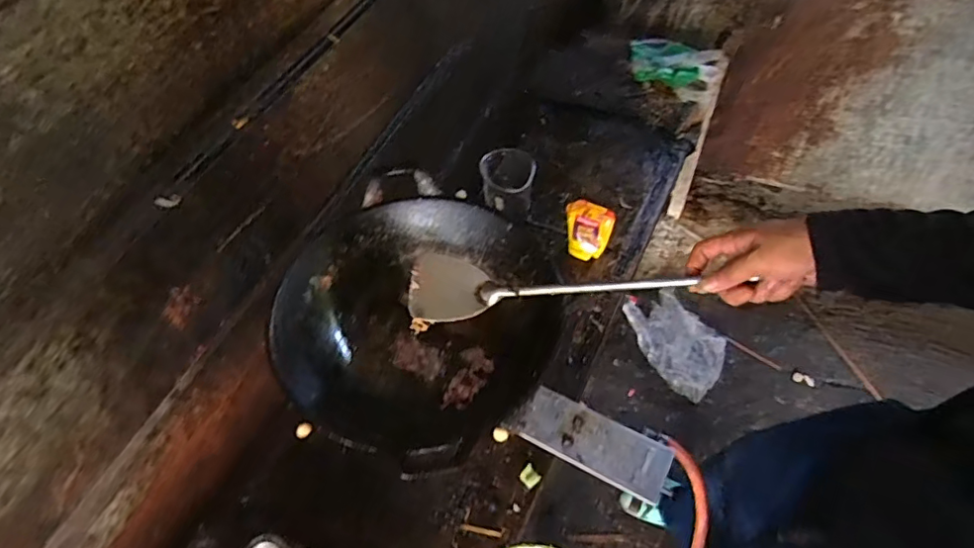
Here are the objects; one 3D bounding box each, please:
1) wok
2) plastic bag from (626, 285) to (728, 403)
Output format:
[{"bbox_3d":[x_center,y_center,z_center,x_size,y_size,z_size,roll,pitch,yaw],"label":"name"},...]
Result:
[{"bbox_3d":[-0.103,0.058,0.799,0.358,0.147,0.374,19,57,18],"label":"wok"},{"bbox_3d":[0.538,0.186,1.564,0.222,0.057,0.293,-32,58,-18],"label":"plastic bag"}]

